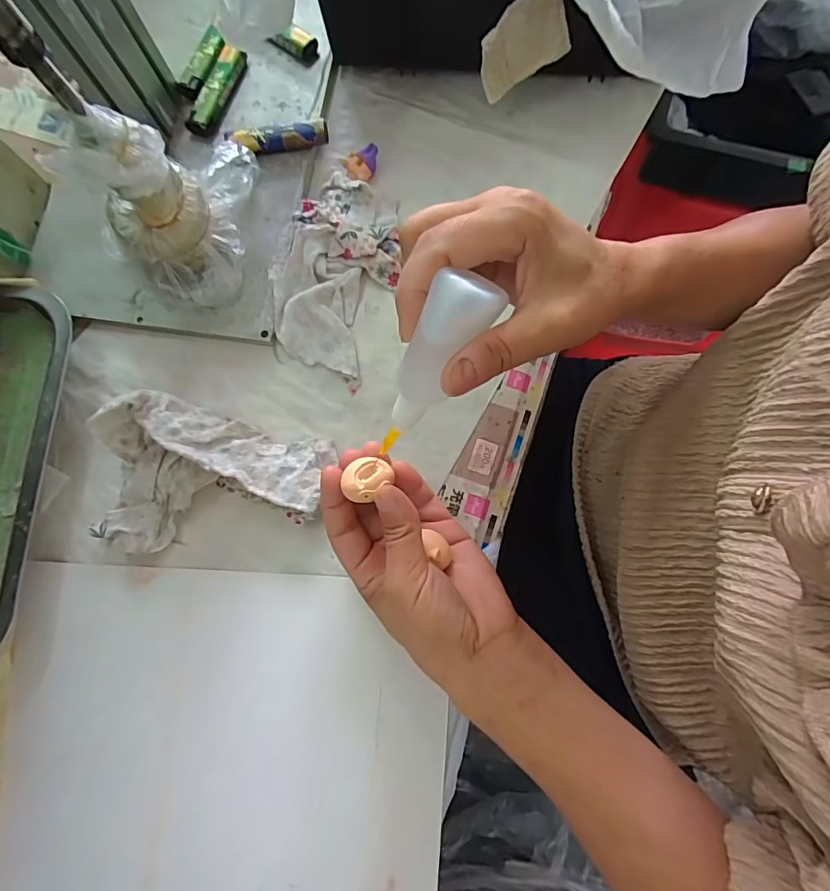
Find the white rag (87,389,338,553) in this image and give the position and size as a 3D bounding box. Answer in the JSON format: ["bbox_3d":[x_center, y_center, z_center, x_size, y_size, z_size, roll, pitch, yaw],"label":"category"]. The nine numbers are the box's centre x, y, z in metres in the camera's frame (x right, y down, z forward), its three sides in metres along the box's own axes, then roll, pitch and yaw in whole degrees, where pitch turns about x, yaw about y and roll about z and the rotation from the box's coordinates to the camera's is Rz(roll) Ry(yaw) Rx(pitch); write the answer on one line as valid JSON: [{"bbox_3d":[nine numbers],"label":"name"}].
[{"bbox_3d":[-0.137,0.019,0.323,0.156,0.039,0.105,2,77,1],"label":"white rag"}]

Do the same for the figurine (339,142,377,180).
[{"bbox_3d":[-0.042,-0.222,0.377,0.027,0.016,0.021,-18,77,-3],"label":"figurine"}]

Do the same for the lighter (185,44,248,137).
[{"bbox_3d":[-0.161,-0.287,0.386,0.022,0.016,0.077,20,78,5],"label":"lighter"}]

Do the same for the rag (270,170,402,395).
[{"bbox_3d":[-0.060,-0.131,0.354,0.085,0.020,0.146,17,78,5],"label":"rag"}]

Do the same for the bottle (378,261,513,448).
[{"bbox_3d":[0.006,-0.035,0.232,0.026,0.098,0.025,36,40,7],"label":"bottle"}]

